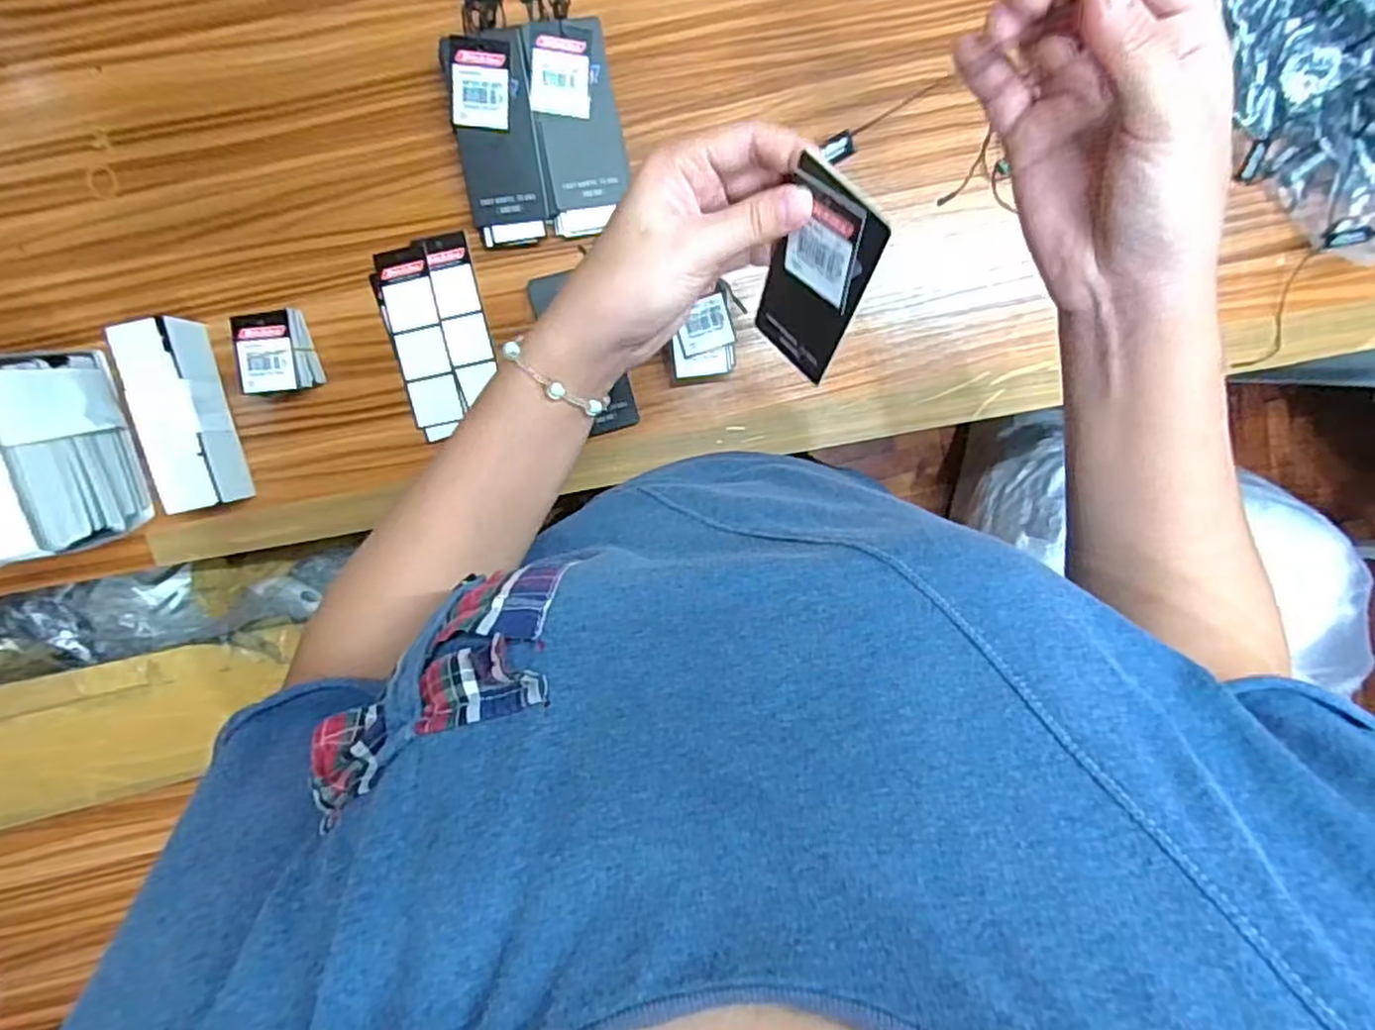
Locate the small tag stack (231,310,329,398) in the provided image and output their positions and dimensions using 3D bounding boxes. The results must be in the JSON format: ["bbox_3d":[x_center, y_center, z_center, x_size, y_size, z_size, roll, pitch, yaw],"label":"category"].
[{"bbox_3d":[-0.273,-0.107,0.469,0.040,0.038,0.052,-11,98,1],"label":"small tag stack"}]

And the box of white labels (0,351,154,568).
[{"bbox_3d":[-0.406,-0.038,0.435,0.057,0.109,0.124,-6,98,0],"label":"box of white labels"}]

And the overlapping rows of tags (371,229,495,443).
[{"bbox_3d":[-0.171,-0.124,0.485,0.068,0.005,0.124,-12,98,1],"label":"overlapping rows of tags"}]

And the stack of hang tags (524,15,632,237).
[{"bbox_3d":[-0.071,-0.250,0.455,0.055,0.024,0.120,-6,98,0],"label":"stack of hang tags"}]

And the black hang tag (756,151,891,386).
[{"bbox_3d":[0.056,-0.103,0.313,0.004,0.106,0.047,-38,76,-18],"label":"black hang tag"}]

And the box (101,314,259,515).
[{"bbox_3d":[-0.334,-0.065,0.467,0.041,0.049,0.119,-10,98,1],"label":"box"}]

